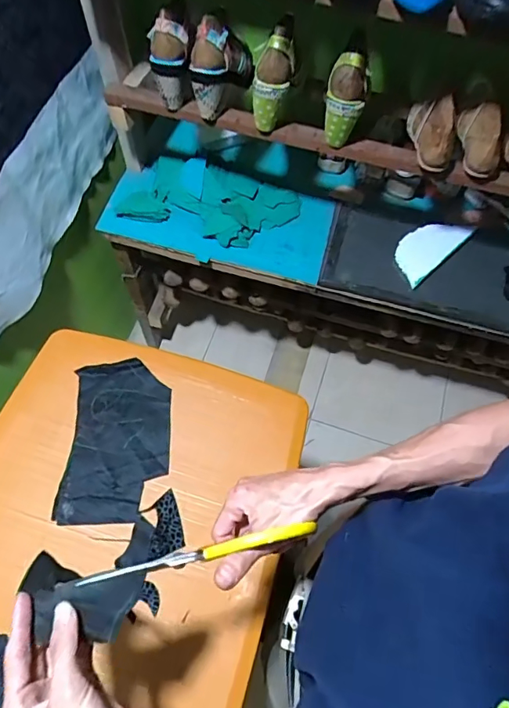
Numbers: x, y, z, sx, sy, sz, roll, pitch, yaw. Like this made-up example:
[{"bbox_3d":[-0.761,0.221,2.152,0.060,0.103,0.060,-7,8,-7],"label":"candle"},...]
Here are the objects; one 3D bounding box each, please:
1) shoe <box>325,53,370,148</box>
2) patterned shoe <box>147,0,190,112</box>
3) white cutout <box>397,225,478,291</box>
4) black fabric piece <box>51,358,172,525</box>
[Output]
[{"bbox_3d":[0.150,-0.419,0.789,0.067,0.140,0.065,11,63,3],"label":"shoe"},{"bbox_3d":[-0.141,-0.492,0.802,0.073,0.163,0.060,17,41,6],"label":"patterned shoe"},{"bbox_3d":[0.393,-0.246,1.063,0.224,0.010,0.096,-40,71,-20],"label":"white cutout"},{"bbox_3d":[-0.212,0.129,0.746,0.154,0.007,0.253,2,63,-2],"label":"black fabric piece"}]

